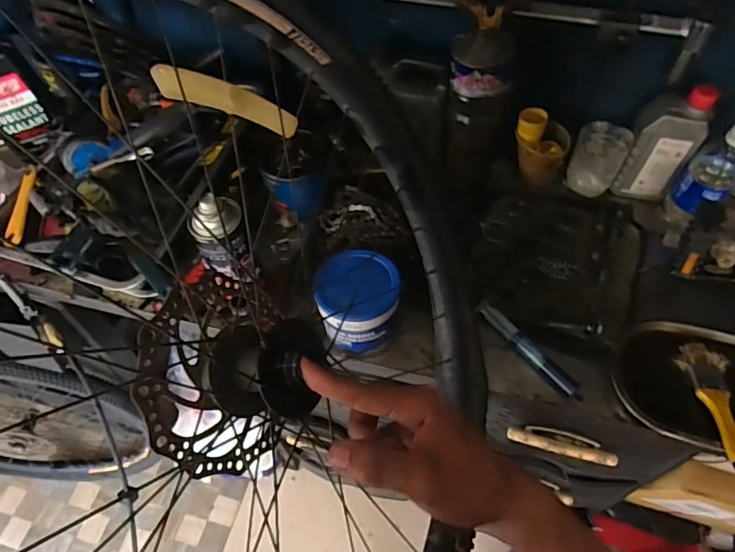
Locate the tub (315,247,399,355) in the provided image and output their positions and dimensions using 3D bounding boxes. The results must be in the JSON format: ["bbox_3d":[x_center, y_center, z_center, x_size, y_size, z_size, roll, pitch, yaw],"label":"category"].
[{"bbox_3d":[-0.010,0.038,0.629,0.099,0.095,0.098,-2,56,3],"label":"tub"}]

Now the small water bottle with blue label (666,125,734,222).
[{"bbox_3d":[0.466,-0.135,0.675,0.052,0.160,0.051,-2,56,3],"label":"small water bottle with blue label"}]

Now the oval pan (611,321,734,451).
[{"bbox_3d":[0.400,0.138,0.596,0.213,0.054,0.155,20,60,16],"label":"oval pan"}]

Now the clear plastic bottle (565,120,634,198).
[{"bbox_3d":[0.342,-0.172,0.750,0.072,0.090,0.055,25,61,19],"label":"clear plastic bottle"}]

